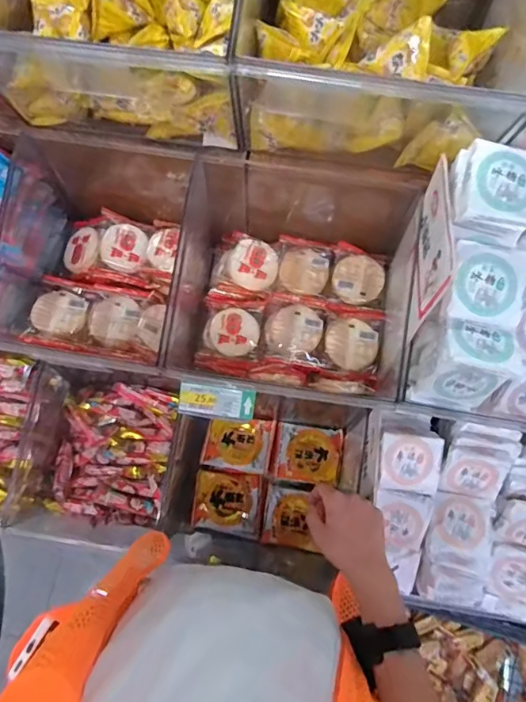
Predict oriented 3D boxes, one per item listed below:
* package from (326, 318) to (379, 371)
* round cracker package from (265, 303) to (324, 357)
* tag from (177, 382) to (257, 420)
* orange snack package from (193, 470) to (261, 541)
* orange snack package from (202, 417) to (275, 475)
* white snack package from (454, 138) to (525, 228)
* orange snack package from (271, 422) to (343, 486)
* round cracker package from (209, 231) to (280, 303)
[{"bbox_3d":[0.131,-0.012,0.687,0.074,0.022,0.073,0,73,-1],"label":"package"},{"bbox_3d":[0.047,-0.032,0.695,0.084,0.016,0.073,-17,74,-6],"label":"round cracker package"},{"bbox_3d":[-0.057,0.063,0.582,0.092,0.004,0.039,7,97,-3],"label":"tag"},{"bbox_3d":[-0.065,0.283,0.873,0.124,0.024,0.111,6,73,0],"label":"orange snack package"},{"bbox_3d":[-0.045,0.175,0.894,0.126,0.017,0.102,9,73,2],"label":"orange snack package"},{"bbox_3d":[0.263,-0.181,0.512,0.089,0.020,0.091,11,84,-4],"label":"white snack package"},{"bbox_3d":[0.086,0.196,0.892,0.125,0.015,0.103,9,73,2],"label":"orange snack package"},{"bbox_3d":[-0.028,-0.132,0.732,0.103,0.048,0.096,0,73,-1],"label":"round cracker package"}]

